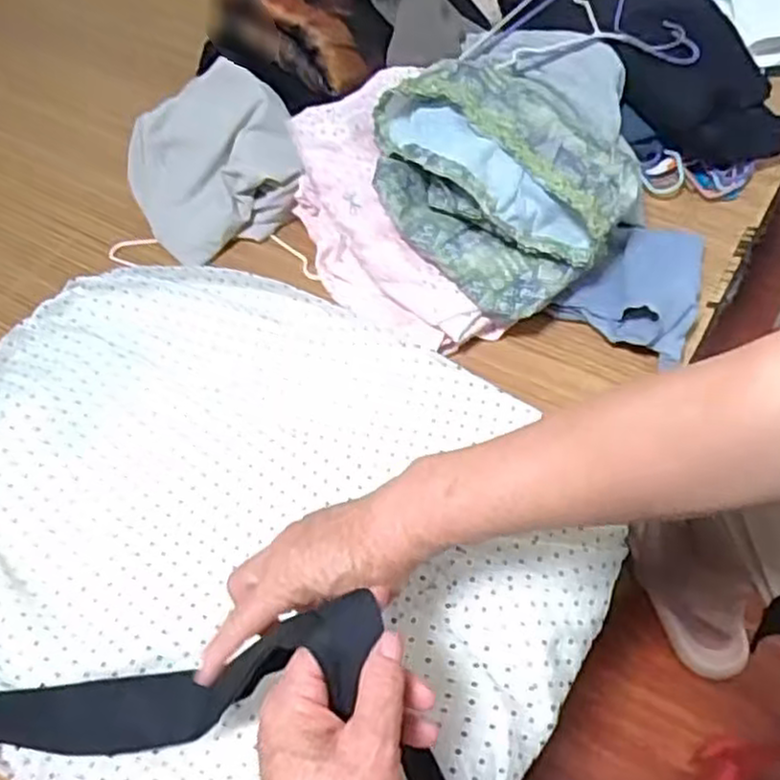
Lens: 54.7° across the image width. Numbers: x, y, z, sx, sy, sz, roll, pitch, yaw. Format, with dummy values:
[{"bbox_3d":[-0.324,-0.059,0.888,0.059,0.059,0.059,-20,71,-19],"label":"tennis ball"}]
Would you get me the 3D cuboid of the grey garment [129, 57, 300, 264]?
[{"bbox_3d":[-0.201,-0.257,0.842,0.172,0.144,0.184,-3,56,4],"label":"grey garment"}]

